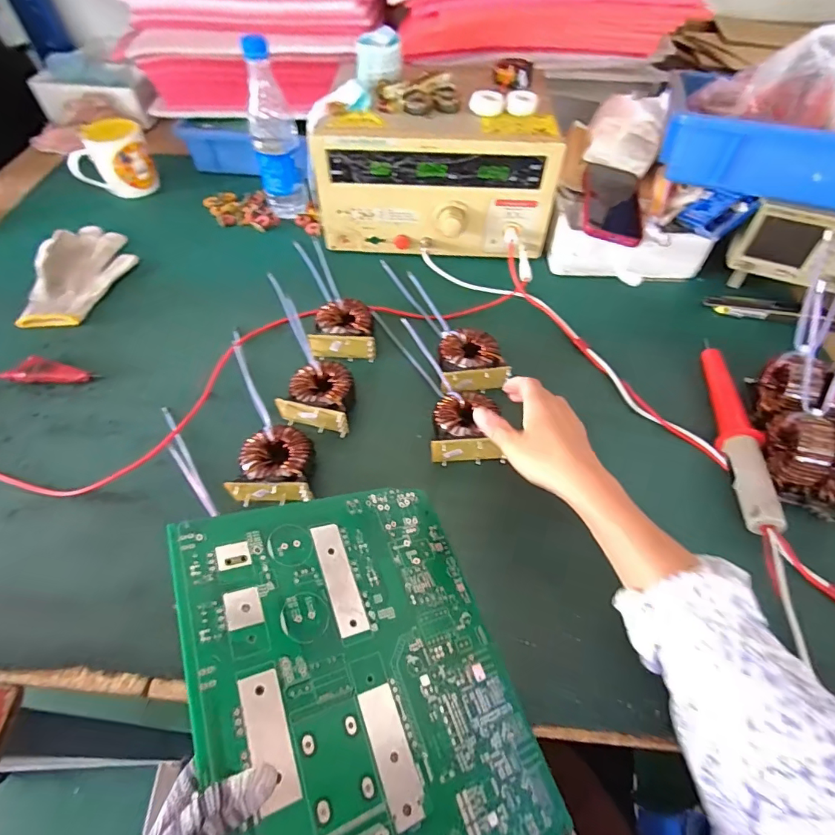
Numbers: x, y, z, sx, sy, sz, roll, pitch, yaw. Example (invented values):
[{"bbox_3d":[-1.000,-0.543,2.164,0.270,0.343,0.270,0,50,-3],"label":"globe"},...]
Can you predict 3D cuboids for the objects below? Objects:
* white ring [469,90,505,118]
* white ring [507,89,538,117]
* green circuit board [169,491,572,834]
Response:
[{"bbox_3d":[0.094,-0.418,0.624,0.043,0.019,0.043,1,54,-1],"label":"white ring"},{"bbox_3d":[0.137,-0.410,0.613,0.037,0.016,0.037,1,54,-1],"label":"white ring"},{"bbox_3d":[-0.038,0.186,0.339,0.222,0.004,0.278,-4,54,-31],"label":"green circuit board"}]

